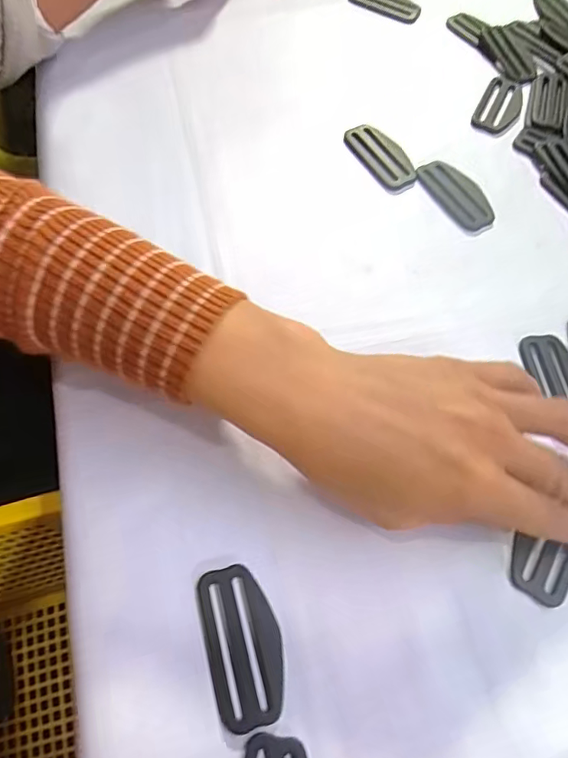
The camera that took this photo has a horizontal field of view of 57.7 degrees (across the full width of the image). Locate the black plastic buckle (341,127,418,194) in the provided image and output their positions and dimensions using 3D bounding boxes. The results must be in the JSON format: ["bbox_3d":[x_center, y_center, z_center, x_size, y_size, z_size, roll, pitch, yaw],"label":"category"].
[{"bbox_3d":[0.067,-0.151,0.347,0.027,0.006,0.061,-23,66,-14],"label":"black plastic buckle"}]

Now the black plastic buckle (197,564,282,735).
[{"bbox_3d":[-0.017,0.107,0.209,0.029,0.004,0.058,-13,64,-9],"label":"black plastic buckle"}]

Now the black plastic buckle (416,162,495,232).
[{"bbox_3d":[0.112,-0.119,0.335,0.028,0.009,0.060,-26,66,-15],"label":"black plastic buckle"}]

